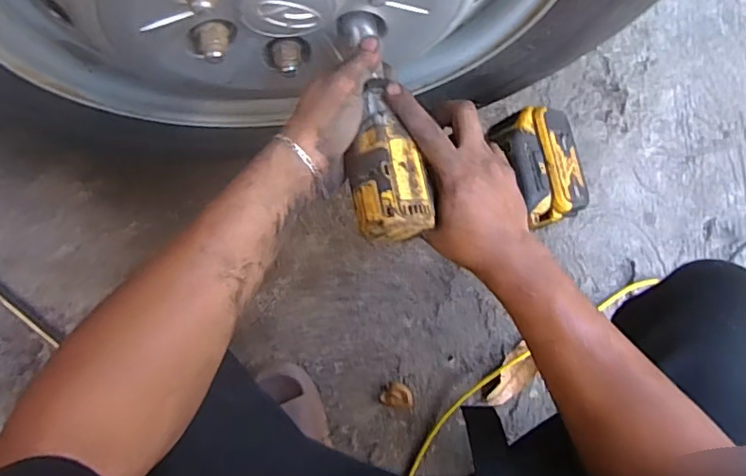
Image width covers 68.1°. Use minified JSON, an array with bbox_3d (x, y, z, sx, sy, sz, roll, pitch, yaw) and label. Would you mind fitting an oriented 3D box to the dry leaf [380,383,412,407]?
[{"bbox_3d":[0.034,0.219,0.771,0.044,0.005,0.031,5,84,6],"label":"dry leaf"}]

